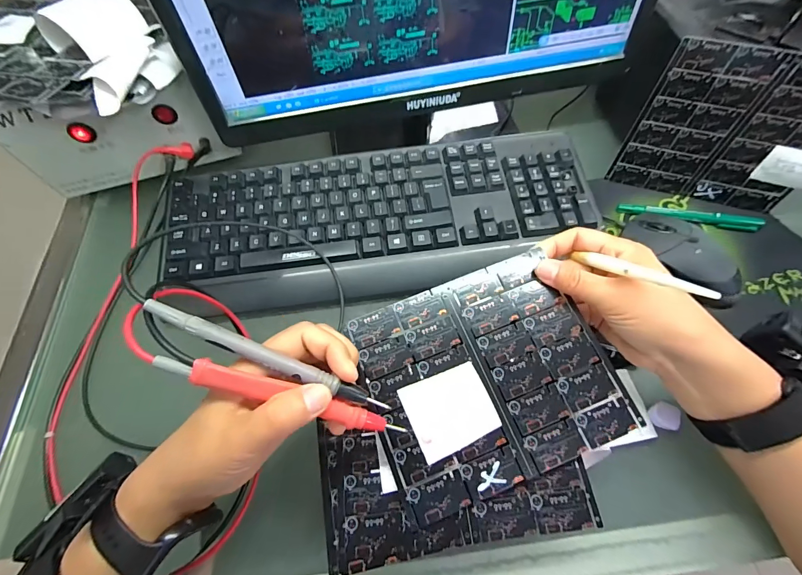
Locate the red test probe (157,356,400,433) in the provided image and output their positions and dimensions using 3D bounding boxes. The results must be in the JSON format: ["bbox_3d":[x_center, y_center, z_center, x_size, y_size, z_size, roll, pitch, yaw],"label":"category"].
[{"bbox_3d":[-0.062,0.063,0.204,0.140,0.016,0.012,22,63,-14],"label":"red test probe"}]

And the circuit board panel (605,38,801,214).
[{"bbox_3d":[0.318,-0.145,0.346,0.167,0.142,0.005,16,56,11],"label":"circuit board panel"}]

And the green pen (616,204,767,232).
[{"bbox_3d":[0.308,-0.075,0.382,0.143,0.012,0.019,8,63,6],"label":"green pen"}]

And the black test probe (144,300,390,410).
[{"bbox_3d":[-0.072,0.040,0.203,0.141,0.010,0.009,26,65,-10],"label":"black test probe"}]

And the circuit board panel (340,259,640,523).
[{"bbox_3d":[0.060,0.060,0.255,0.158,0.004,0.140,-23,72,-5],"label":"circuit board panel"}]

